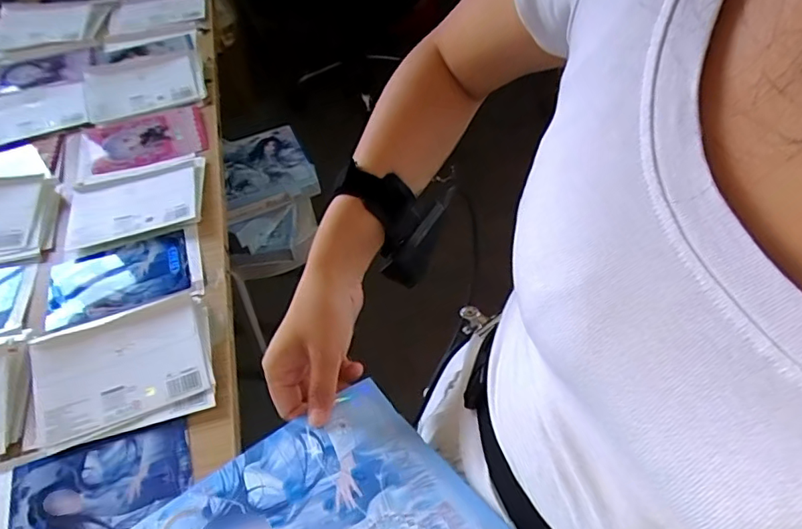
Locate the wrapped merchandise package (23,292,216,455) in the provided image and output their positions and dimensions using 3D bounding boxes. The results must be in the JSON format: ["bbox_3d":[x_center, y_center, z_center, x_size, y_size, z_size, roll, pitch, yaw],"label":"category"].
[{"bbox_3d":[-0.311,0.116,0.582,0.194,0.032,0.137,-16,54,-8],"label":"wrapped merchandise package"}]

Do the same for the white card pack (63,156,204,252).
[{"bbox_3d":[-0.380,-0.084,0.745,0.202,0.015,0.132,-16,54,-7],"label":"white card pack"}]

